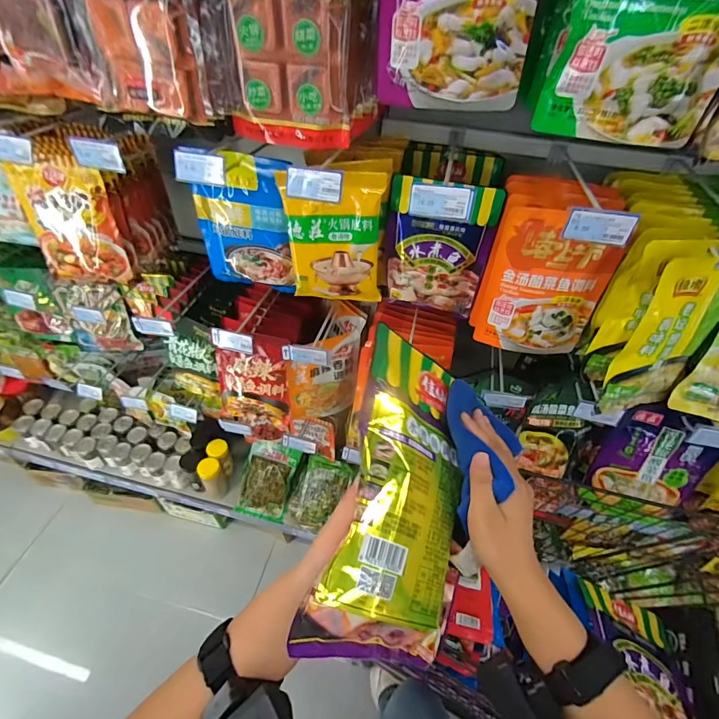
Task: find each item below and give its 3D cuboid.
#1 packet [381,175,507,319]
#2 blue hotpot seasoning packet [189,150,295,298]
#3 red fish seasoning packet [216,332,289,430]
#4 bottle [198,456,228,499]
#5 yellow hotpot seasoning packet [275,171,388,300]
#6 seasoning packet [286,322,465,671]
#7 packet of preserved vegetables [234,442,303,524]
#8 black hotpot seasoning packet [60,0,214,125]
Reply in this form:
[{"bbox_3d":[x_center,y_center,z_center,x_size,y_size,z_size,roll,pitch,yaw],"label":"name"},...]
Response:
[{"bbox_3d":[0.139,-0.193,0.722,0.181,0.251,0.026,13,47,9],"label":"packet"},{"bbox_3d":[-0.220,-0.256,0.751,0.174,0.264,0.046,2,46,-1],"label":"blue hotpot seasoning packet"},{"bbox_3d":[-0.268,0.063,0.984,0.186,0.277,0.034,12,33,9],"label":"red fish seasoning packet"},{"bbox_3d":[-0.484,0.396,1.305,0.073,0.169,0.061,-22,51,-22],"label":"bottle"},{"bbox_3d":[-0.042,-0.209,0.710,0.165,0.234,0.035,-7,47,-9],"label":"yellow hotpot seasoning packet"},{"bbox_3d":[0.044,0.112,0.342,0.147,0.030,0.256,32,60,-30],"label":"seasoning packet"},{"bbox_3d":[-0.306,0.412,1.319,0.172,0.020,0.258,16,88,12],"label":"packet of preserved vegetables"},{"bbox_3d":[-0.301,-0.457,0.515,0.207,0.234,0.059,14,44,9],"label":"black hotpot seasoning packet"}]

